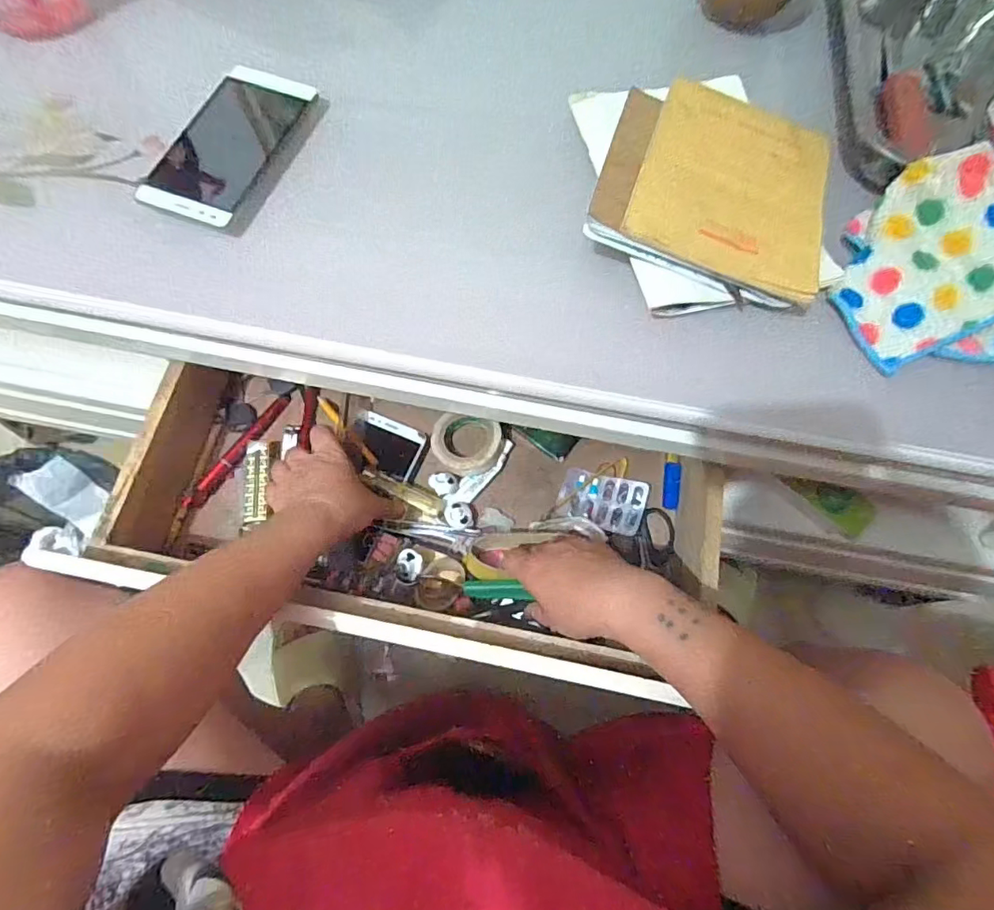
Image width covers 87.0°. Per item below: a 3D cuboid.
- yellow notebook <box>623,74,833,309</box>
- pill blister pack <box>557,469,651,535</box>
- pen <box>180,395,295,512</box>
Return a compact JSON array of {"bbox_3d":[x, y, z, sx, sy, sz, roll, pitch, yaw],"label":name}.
[{"bbox_3d":[0.164,-0.191,0.353,0.123,0.009,0.169,19,70,5],"label":"yellow notebook"},{"bbox_3d":[0.100,0.043,0.498,0.078,0.007,0.052,13,71,19],"label":"pill blister pack"},{"bbox_3d":[-0.247,-0.005,0.505,0.017,0.009,0.135,33,72,9],"label":"pen"}]

